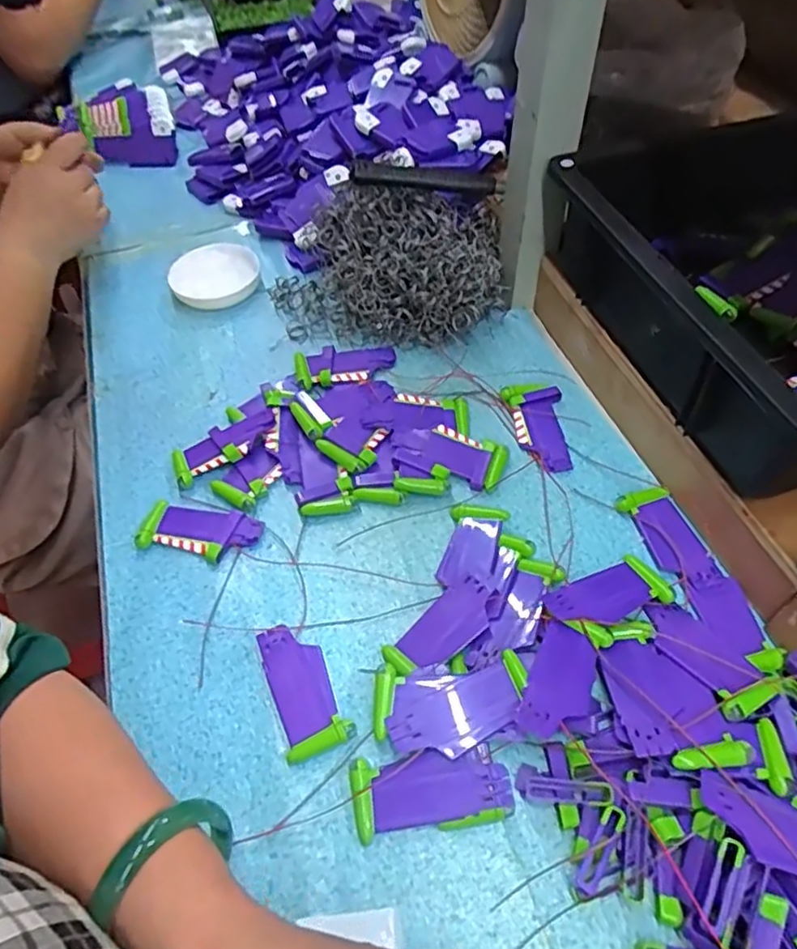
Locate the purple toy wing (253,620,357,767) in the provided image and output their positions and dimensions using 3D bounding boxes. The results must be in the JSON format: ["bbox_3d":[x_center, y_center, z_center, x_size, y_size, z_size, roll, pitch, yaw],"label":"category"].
[{"bbox_3d":[-0.062,0.136,0.407,0.041,0.011,0.087,-18,54,-12],"label":"purple toy wing"}]

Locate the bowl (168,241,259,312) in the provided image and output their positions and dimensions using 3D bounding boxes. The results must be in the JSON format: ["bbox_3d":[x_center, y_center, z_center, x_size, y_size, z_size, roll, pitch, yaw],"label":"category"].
[{"bbox_3d":[-0.193,-0.210,0.668,0.089,0.021,0.096,-1,52,1],"label":"bowl"}]

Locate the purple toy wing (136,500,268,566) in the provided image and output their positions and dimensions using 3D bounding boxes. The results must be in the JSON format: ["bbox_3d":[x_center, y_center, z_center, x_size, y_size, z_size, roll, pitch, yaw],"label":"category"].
[{"bbox_3d":[-0.150,0.043,0.478,0.091,0.011,0.043,12,53,11],"label":"purple toy wing"}]

